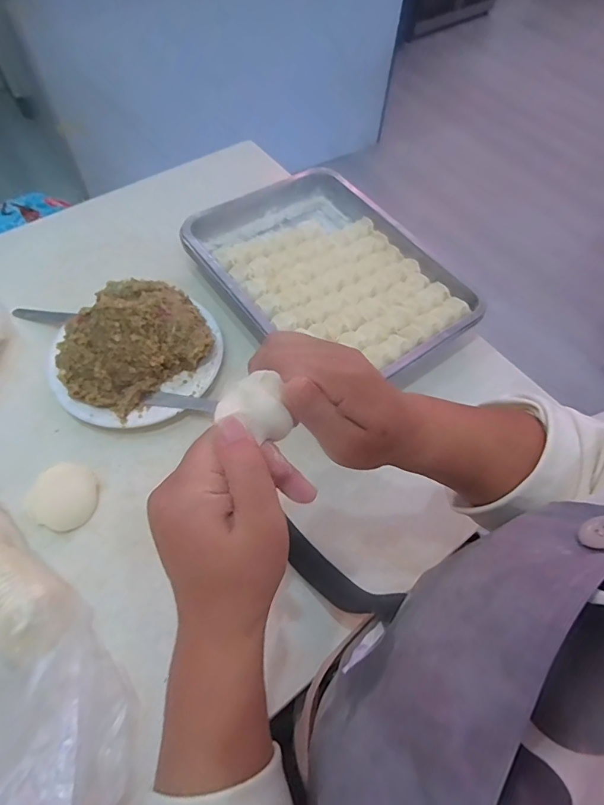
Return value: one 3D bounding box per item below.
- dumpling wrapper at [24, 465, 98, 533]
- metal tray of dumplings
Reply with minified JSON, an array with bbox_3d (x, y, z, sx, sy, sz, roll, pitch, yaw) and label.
[{"bbox_3d":[-0.269,0.105,0.498,0.073,0.004,0.071,18,61,7],"label":"dumpling wrapper"},{"bbox_3d":[0.034,-0.189,0.642,0.280,0.041,0.383,-33,67,-20],"label":"metal tray of dumplings"}]

